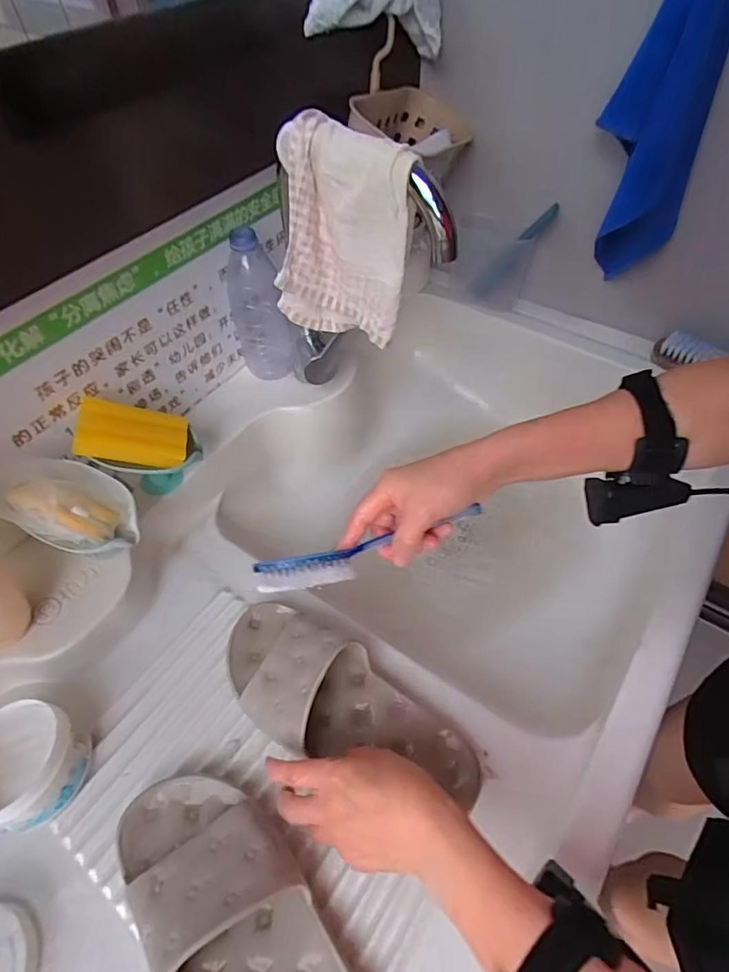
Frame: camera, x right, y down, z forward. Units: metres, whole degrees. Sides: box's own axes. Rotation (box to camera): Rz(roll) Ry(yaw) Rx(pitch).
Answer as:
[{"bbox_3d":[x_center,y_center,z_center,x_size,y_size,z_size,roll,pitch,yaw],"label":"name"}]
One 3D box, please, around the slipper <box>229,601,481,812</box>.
[{"bbox_3d":[-0.021,0.188,0.458,0.254,0.059,0.100,23,58,19],"label":"slipper"}]

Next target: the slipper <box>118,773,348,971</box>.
[{"bbox_3d":[-0.083,0.314,0.359,0.100,0.074,0.257,-36,60,-22],"label":"slipper"}]

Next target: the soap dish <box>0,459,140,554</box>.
[{"bbox_3d":[-0.284,0.020,0.514,0.121,0.020,0.087,37,50,-9],"label":"soap dish"}]

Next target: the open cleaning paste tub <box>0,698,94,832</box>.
[{"bbox_3d":[-0.299,0.244,0.458,0.100,0.048,0.090,17,56,14],"label":"open cleaning paste tub"}]

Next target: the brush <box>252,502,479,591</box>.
[{"bbox_3d":[0.006,0.051,0.416,0.185,0.019,0.027,-18,55,-3],"label":"brush"}]

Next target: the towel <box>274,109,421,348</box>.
[{"bbox_3d":[-0.020,-0.234,0.508,0.130,0.191,0.068,10,54,9],"label":"towel"}]

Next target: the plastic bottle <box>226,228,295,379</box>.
[{"bbox_3d":[-0.136,-0.227,0.663,0.067,0.189,0.054,-15,54,-9],"label":"plastic bottle"}]

